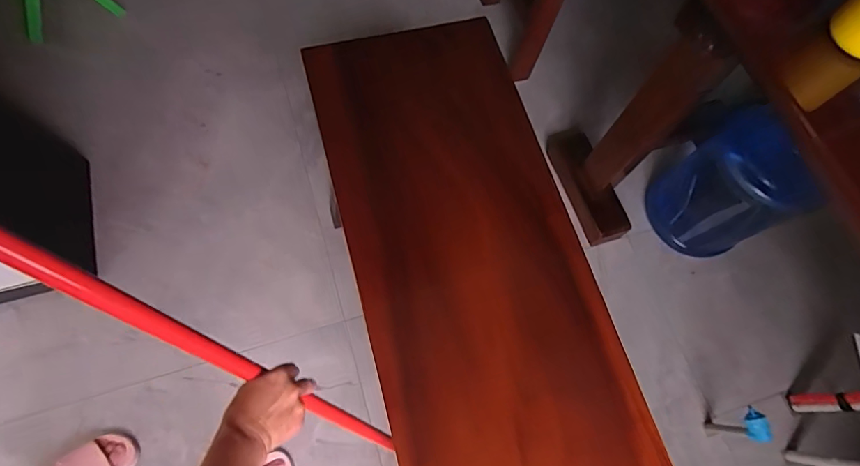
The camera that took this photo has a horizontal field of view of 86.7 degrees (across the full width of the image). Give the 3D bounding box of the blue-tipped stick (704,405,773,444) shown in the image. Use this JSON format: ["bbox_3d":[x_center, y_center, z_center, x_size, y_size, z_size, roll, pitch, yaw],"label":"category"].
[{"bbox_3d":[0.673,0.425,0.998,0.061,0.214,0.065,0,68,-1],"label":"blue-tipped stick"}]

